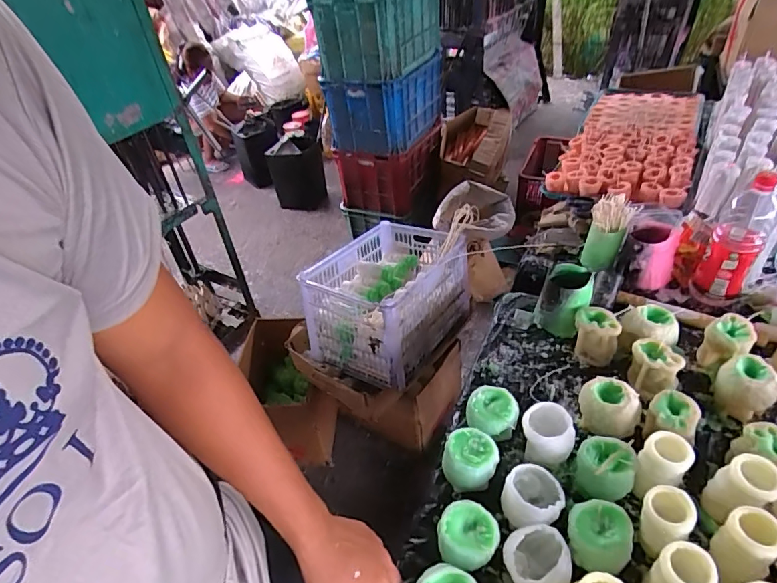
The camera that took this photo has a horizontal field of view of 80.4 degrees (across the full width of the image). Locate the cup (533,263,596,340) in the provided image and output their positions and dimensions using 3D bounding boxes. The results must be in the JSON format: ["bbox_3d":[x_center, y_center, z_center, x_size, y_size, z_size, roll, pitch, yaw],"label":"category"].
[{"bbox_3d":[0.324,0.013,0.848,0.085,0.110,0.088,-4,40,3],"label":"cup"}]

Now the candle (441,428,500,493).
[{"bbox_3d":[0.114,0.240,0.643,0.072,0.062,0.068,9,43,17],"label":"candle"}]

